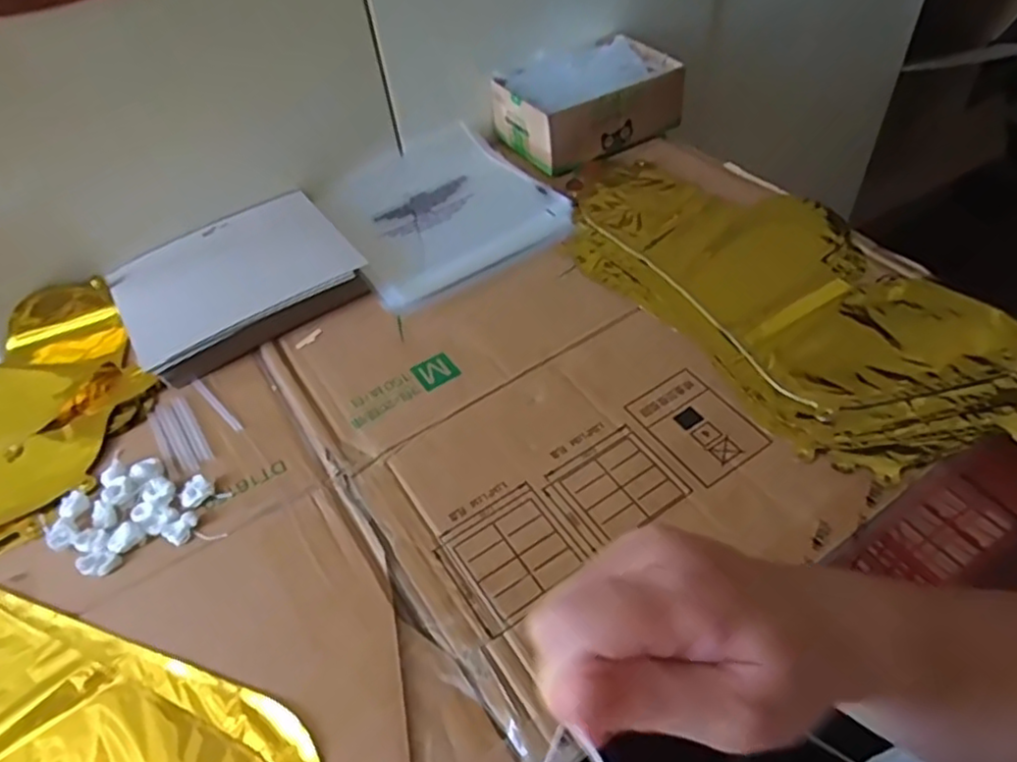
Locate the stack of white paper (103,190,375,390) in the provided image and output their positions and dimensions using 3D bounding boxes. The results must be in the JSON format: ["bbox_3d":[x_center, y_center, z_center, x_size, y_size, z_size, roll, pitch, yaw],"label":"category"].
[{"bbox_3d":[-0.255,-0.097,0.634,0.203,0.023,0.167,-29,53,-19],"label":"stack of white paper"}]

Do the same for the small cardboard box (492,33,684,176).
[{"bbox_3d":[0.090,-0.318,0.760,0.187,0.069,0.128,-24,52,-15],"label":"small cardboard box"}]

